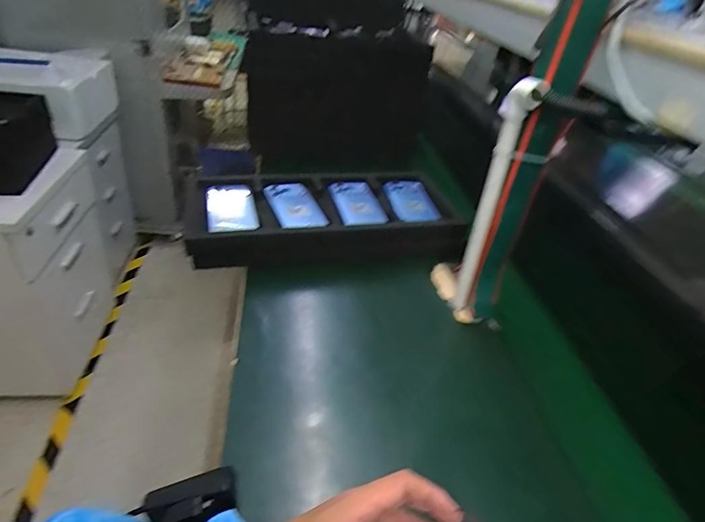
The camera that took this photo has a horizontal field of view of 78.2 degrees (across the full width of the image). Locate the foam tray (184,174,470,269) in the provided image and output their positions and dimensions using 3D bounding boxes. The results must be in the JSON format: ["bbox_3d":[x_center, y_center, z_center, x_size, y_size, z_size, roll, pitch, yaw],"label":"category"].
[{"bbox_3d":[-0.041,-0.084,0.800,0.460,0.064,0.250,1,36,-11],"label":"foam tray"}]

